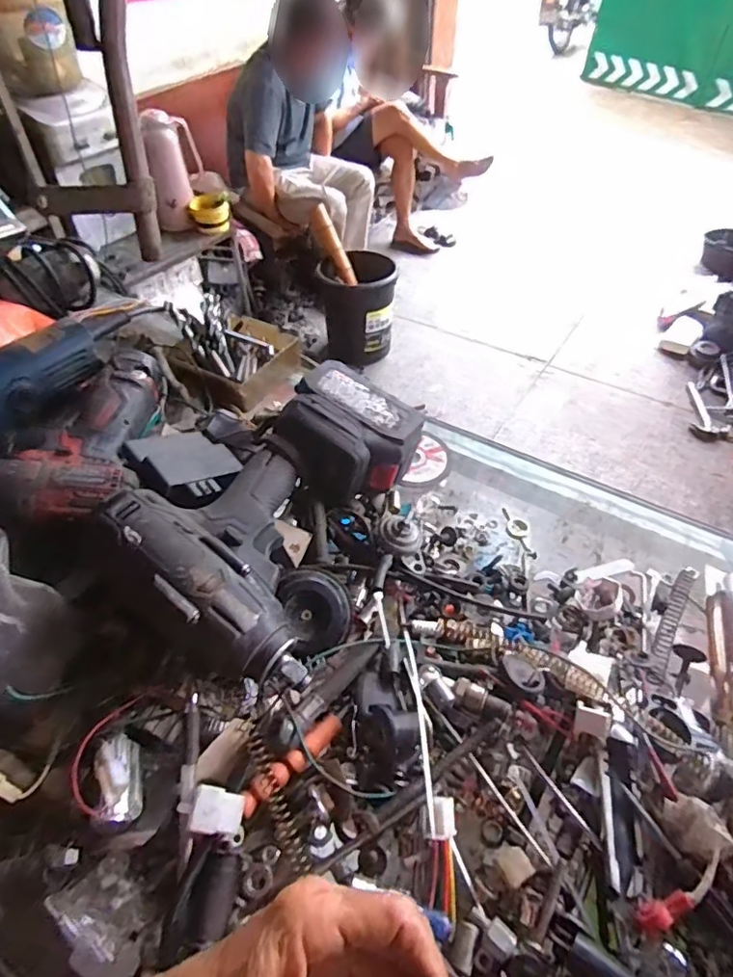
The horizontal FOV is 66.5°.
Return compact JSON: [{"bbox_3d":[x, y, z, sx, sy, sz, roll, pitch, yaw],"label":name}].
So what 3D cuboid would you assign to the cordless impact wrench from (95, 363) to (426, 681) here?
[{"bbox_3d":[-0.068,0.007,0.430,0.158,0.080,0.267,19,53,16],"label":"cordless impact wrench"}]

